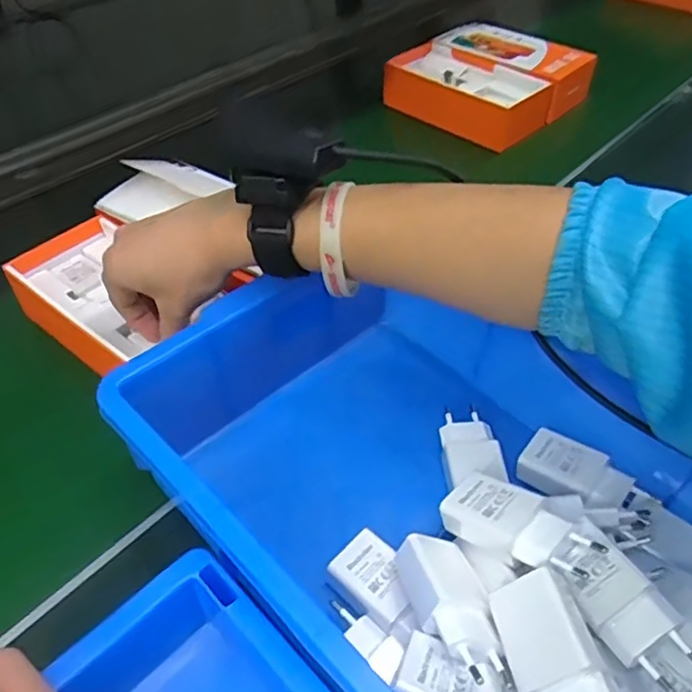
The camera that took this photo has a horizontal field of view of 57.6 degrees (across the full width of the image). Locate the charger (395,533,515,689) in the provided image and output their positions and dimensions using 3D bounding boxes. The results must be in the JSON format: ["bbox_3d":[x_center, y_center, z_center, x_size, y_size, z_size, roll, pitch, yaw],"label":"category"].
[{"bbox_3d":[0.055,0.133,0.316,0.037,0.026,0.075,12,37,-26],"label":"charger"}]

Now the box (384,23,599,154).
[{"bbox_3d":[0.176,-0.335,0.793,0.206,0.056,0.178,32,56,28],"label":"box"}]

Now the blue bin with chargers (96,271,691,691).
[{"bbox_3d":[0.073,0.105,0.356,0.232,0.098,0.368,-34,55,-26],"label":"blue bin with chargers"}]

